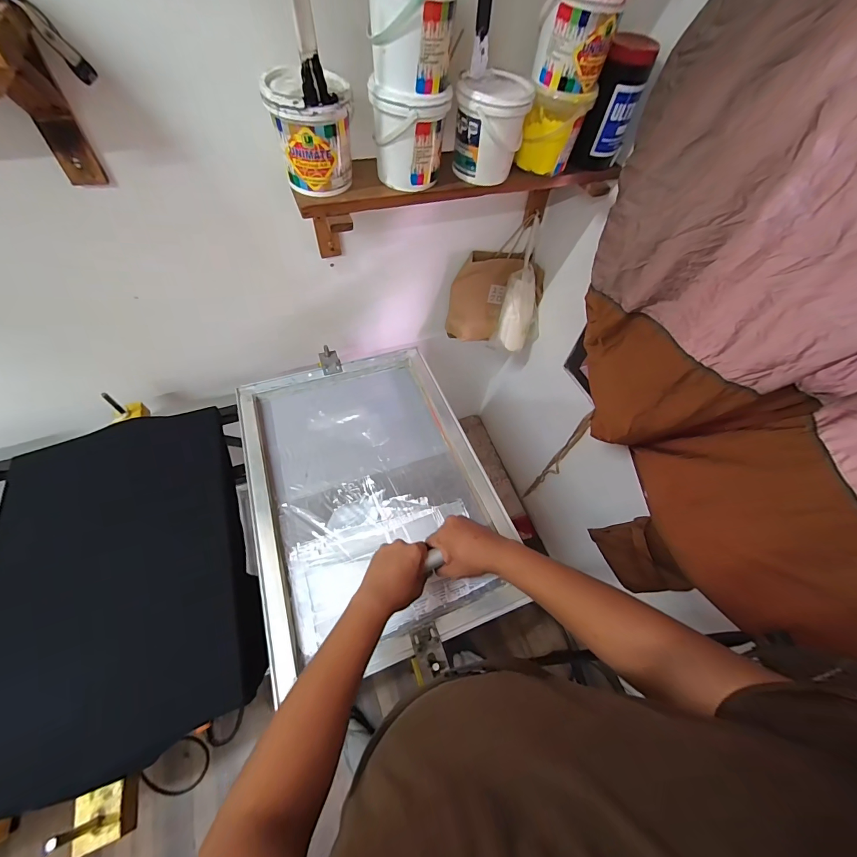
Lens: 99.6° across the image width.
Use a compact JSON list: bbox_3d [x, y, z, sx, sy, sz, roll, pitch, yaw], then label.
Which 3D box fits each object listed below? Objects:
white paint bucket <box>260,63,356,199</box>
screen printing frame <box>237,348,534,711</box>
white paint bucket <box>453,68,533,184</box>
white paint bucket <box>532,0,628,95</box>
[{"bbox_3d":[-0.178,-0.452,0.564,0.124,0.130,0.109,-10,58,-10],"label":"white paint bucket"},{"bbox_3d":[-0.122,0.108,0.753,0.458,0.035,0.636,-17,60,-14],"label":"screen printing frame"},{"bbox_3d":[0.105,-0.511,0.626,0.114,0.129,0.114,2,57,-3],"label":"white paint bucket"},{"bbox_3d":[0.232,-0.618,0.562,0.118,0.126,0.104,14,57,5],"label":"white paint bucket"}]

